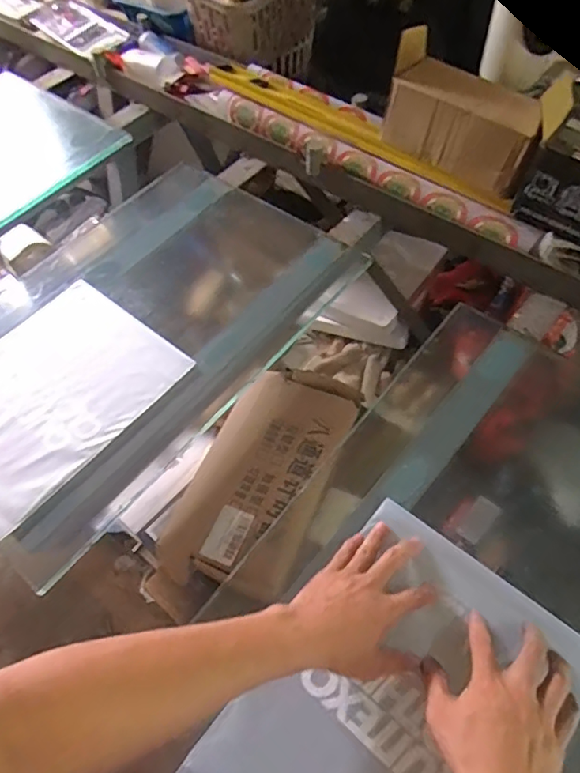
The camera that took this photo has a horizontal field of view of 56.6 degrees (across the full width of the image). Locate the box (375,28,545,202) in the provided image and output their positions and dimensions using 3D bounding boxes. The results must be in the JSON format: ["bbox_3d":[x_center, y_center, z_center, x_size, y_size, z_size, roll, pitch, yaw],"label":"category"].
[{"bbox_3d":[0.263,-0.389,0.769,0.237,0.132,0.113,36,66,25],"label":"box"}]

